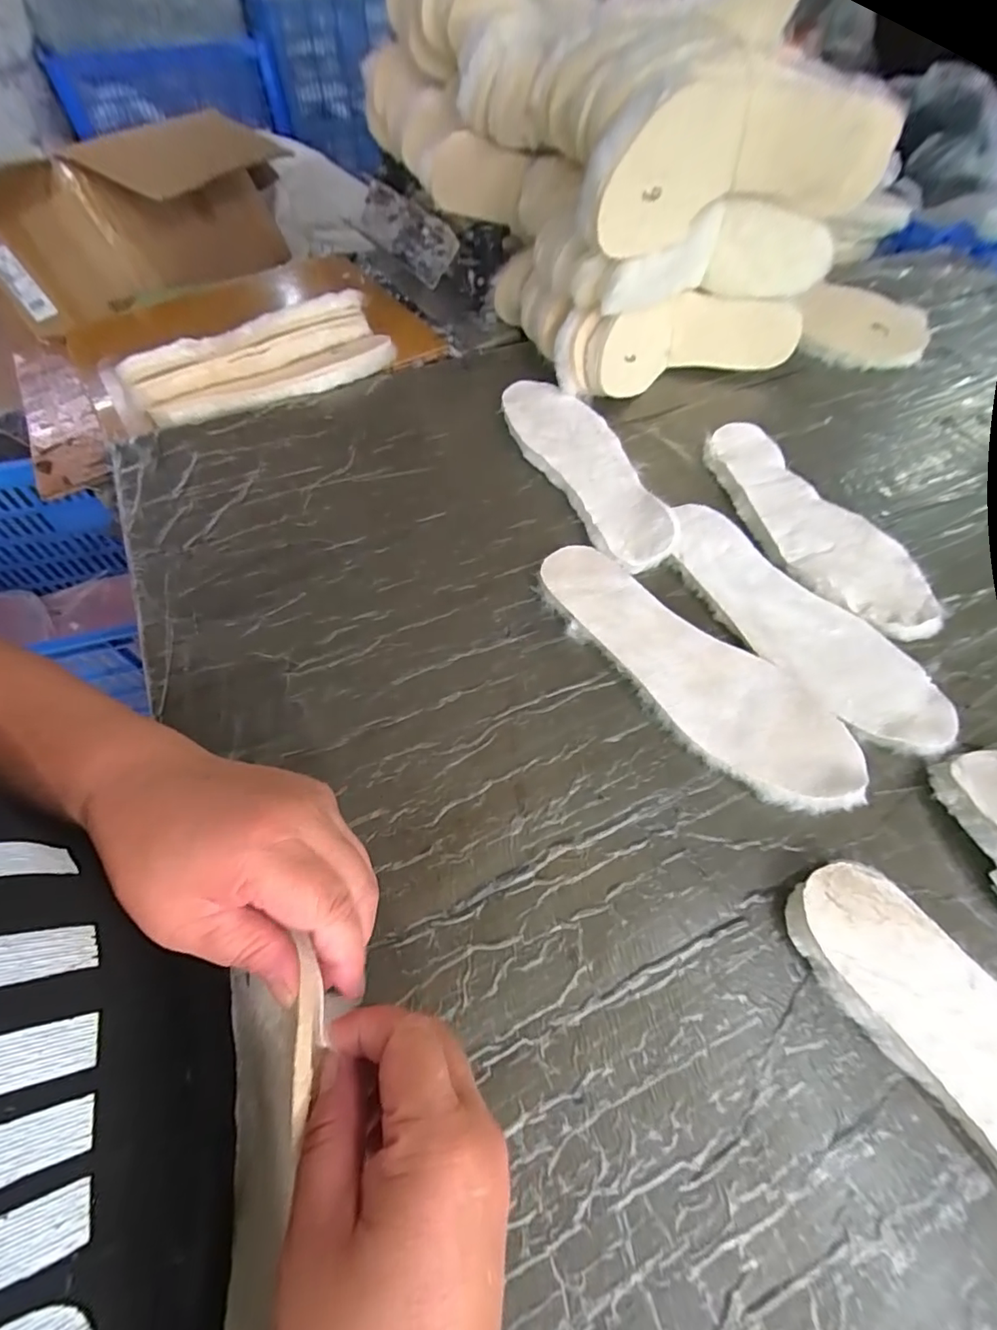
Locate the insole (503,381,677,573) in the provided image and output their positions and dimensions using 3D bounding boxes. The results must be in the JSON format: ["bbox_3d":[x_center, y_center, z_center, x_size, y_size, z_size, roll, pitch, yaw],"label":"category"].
[{"bbox_3d":[0.089,-0.201,0.504,0.091,0.018,0.267,-22,63,-10],"label":"insole"}]

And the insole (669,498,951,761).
[{"bbox_3d":[0.237,-0.039,0.417,0.088,0.011,0.259,-33,64,-19],"label":"insole"}]

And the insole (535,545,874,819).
[{"bbox_3d":[0.138,0.002,0.392,0.268,0.019,0.092,40,66,21],"label":"insole"}]

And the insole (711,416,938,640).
[{"bbox_3d":[0.283,-0.132,0.472,0.092,0.015,0.269,-18,61,-12],"label":"insole"}]

